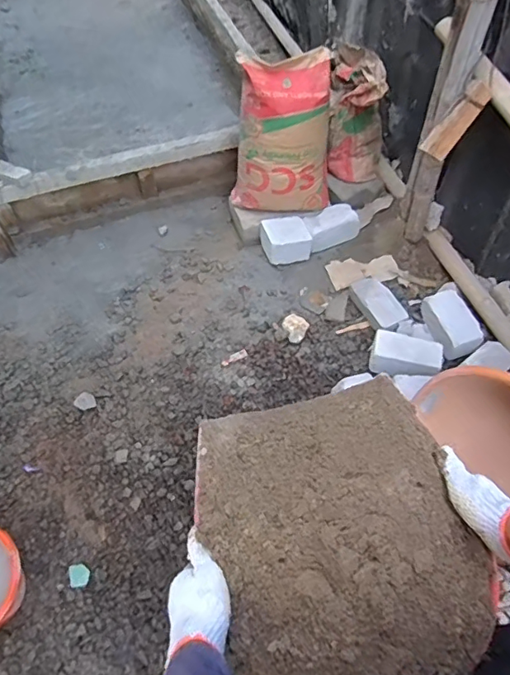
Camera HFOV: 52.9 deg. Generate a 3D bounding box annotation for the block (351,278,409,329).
[{"bbox_3d":[0.403,-0.116,1.682,0.117,0.052,0.216,-22,59,-11],"label":"block"}]

